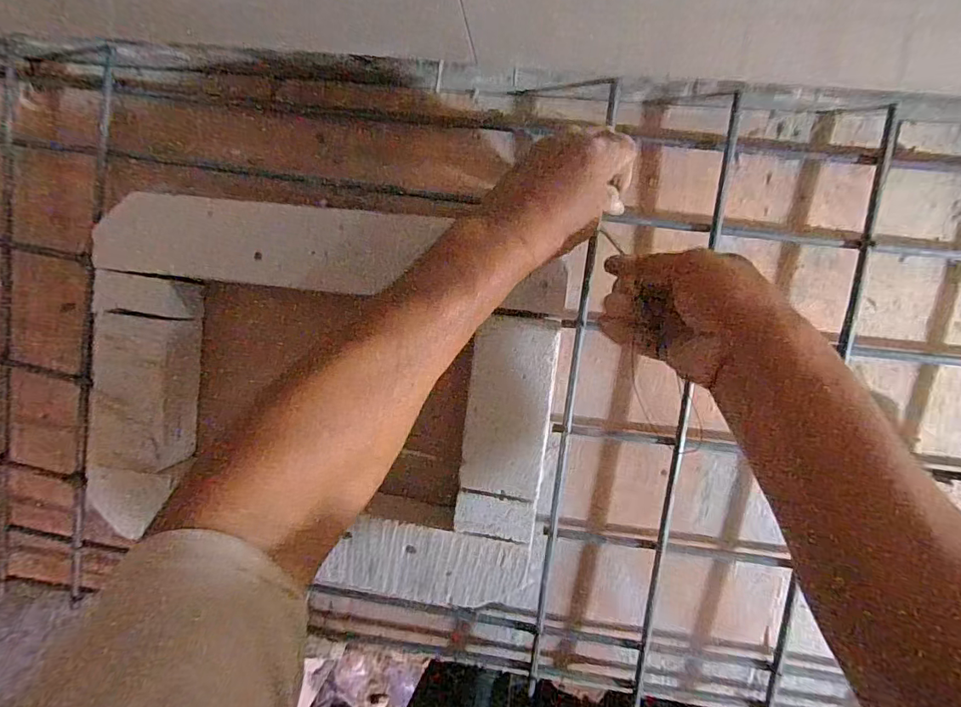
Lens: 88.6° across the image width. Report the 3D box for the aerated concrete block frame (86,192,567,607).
[{"bbox_3d":[-0.159,0.044,0.484,0.454,0.066,0.362,9,96,6],"label":"aerated concrete block frame"}]

